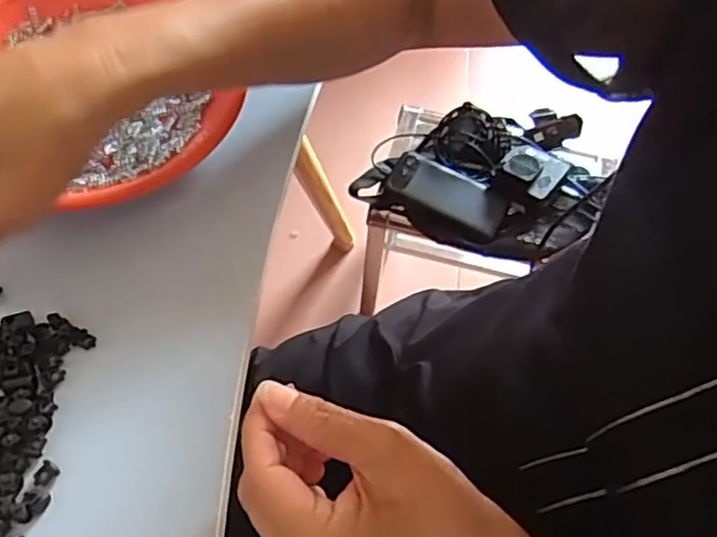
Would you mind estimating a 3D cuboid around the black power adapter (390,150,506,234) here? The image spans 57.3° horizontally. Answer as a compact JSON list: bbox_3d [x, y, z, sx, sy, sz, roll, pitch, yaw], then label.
[{"bbox_3d":[0.115,-0.097,0.866,0.154,0.029,0.076,25,62,10],"label":"black power adapter"}]

